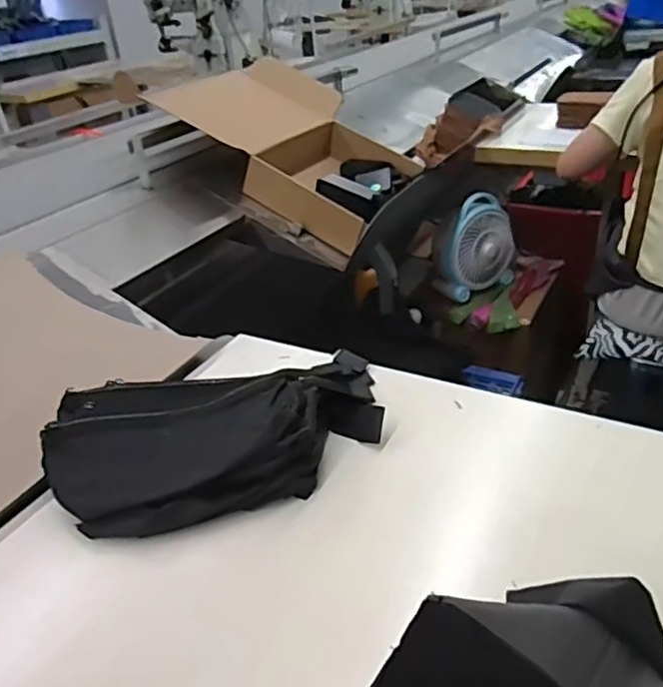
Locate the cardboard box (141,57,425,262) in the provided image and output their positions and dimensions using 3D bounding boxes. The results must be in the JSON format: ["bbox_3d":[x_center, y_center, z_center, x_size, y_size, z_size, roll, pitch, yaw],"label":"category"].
[{"bbox_3d":[-0.044,-0.436,1.345,0.444,0.231,0.447,13,36,28],"label":"cardboard box"}]

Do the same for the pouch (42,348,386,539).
[{"bbox_3d":[-0.101,0.082,0.593,0.311,0.068,0.191,-10,32,-7],"label":"pouch"}]

